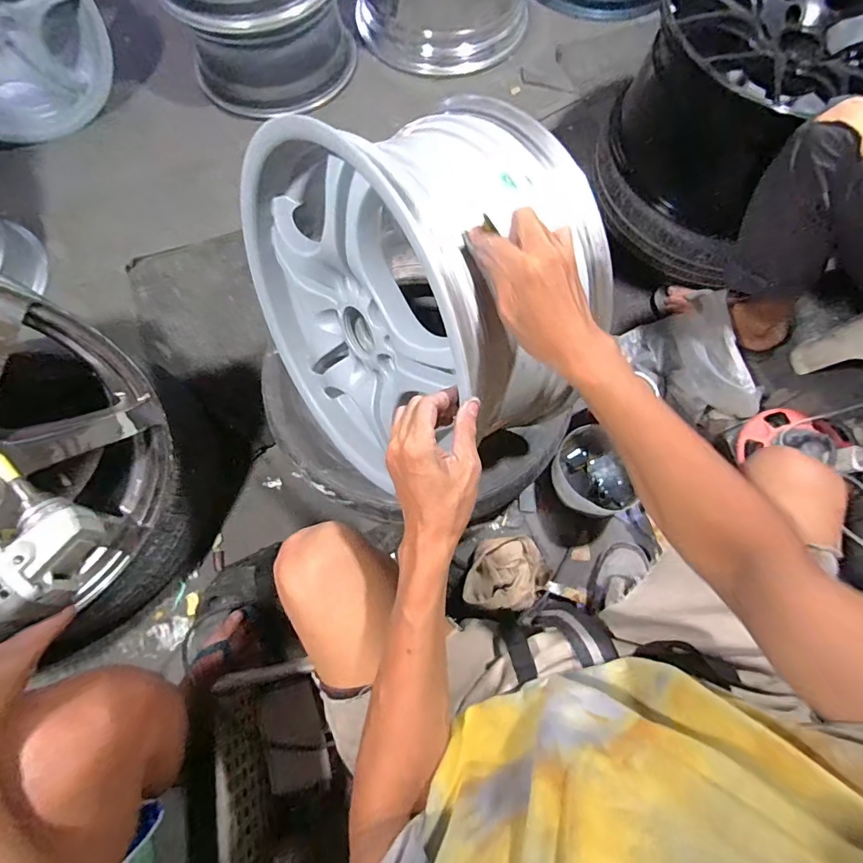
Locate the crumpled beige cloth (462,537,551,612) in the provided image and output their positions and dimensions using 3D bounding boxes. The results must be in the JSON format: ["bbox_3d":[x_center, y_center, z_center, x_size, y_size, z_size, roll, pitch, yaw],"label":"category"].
[{"bbox_3d":[0.133,0.253,0.809,0.156,0.079,0.119,-5,74,-1],"label":"crumpled beige cloth"}]

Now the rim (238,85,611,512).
[{"bbox_3d":[-0.046,-0.180,0.638,0.255,0.503,0.421,-34,115,-29],"label":"rim"}]

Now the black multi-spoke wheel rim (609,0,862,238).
[{"bbox_3d":[0.616,-0.634,0.835,0.478,0.282,0.447,16,74,5],"label":"black multi-spoke wheel rim"}]

